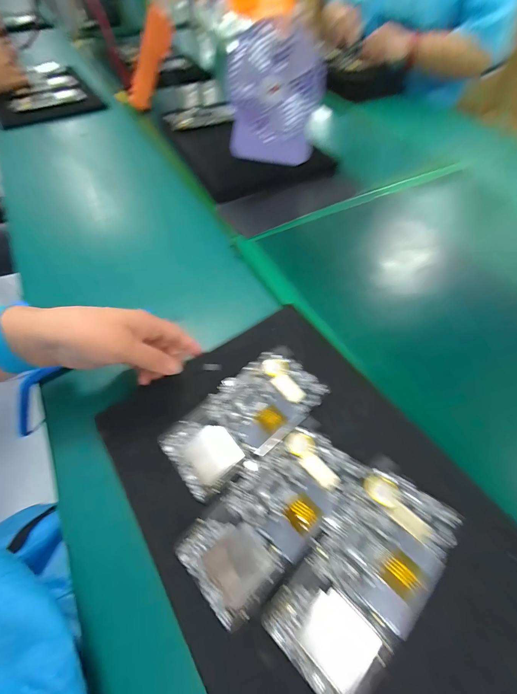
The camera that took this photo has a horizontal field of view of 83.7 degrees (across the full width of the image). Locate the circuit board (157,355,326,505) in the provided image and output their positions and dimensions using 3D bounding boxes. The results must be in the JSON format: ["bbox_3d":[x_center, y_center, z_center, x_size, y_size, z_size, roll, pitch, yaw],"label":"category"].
[{"bbox_3d":[-0.013,0.066,0.278,0.150,0.013,0.077,-35,65,-22],"label":"circuit board"}]

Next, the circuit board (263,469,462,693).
[{"bbox_3d":[0.079,0.165,0.214,0.076,0.015,0.148,39,64,21],"label":"circuit board"}]

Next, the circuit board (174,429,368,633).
[{"bbox_3d":[0.011,0.136,0.240,0.149,0.015,0.074,-38,66,-23],"label":"circuit board"}]

